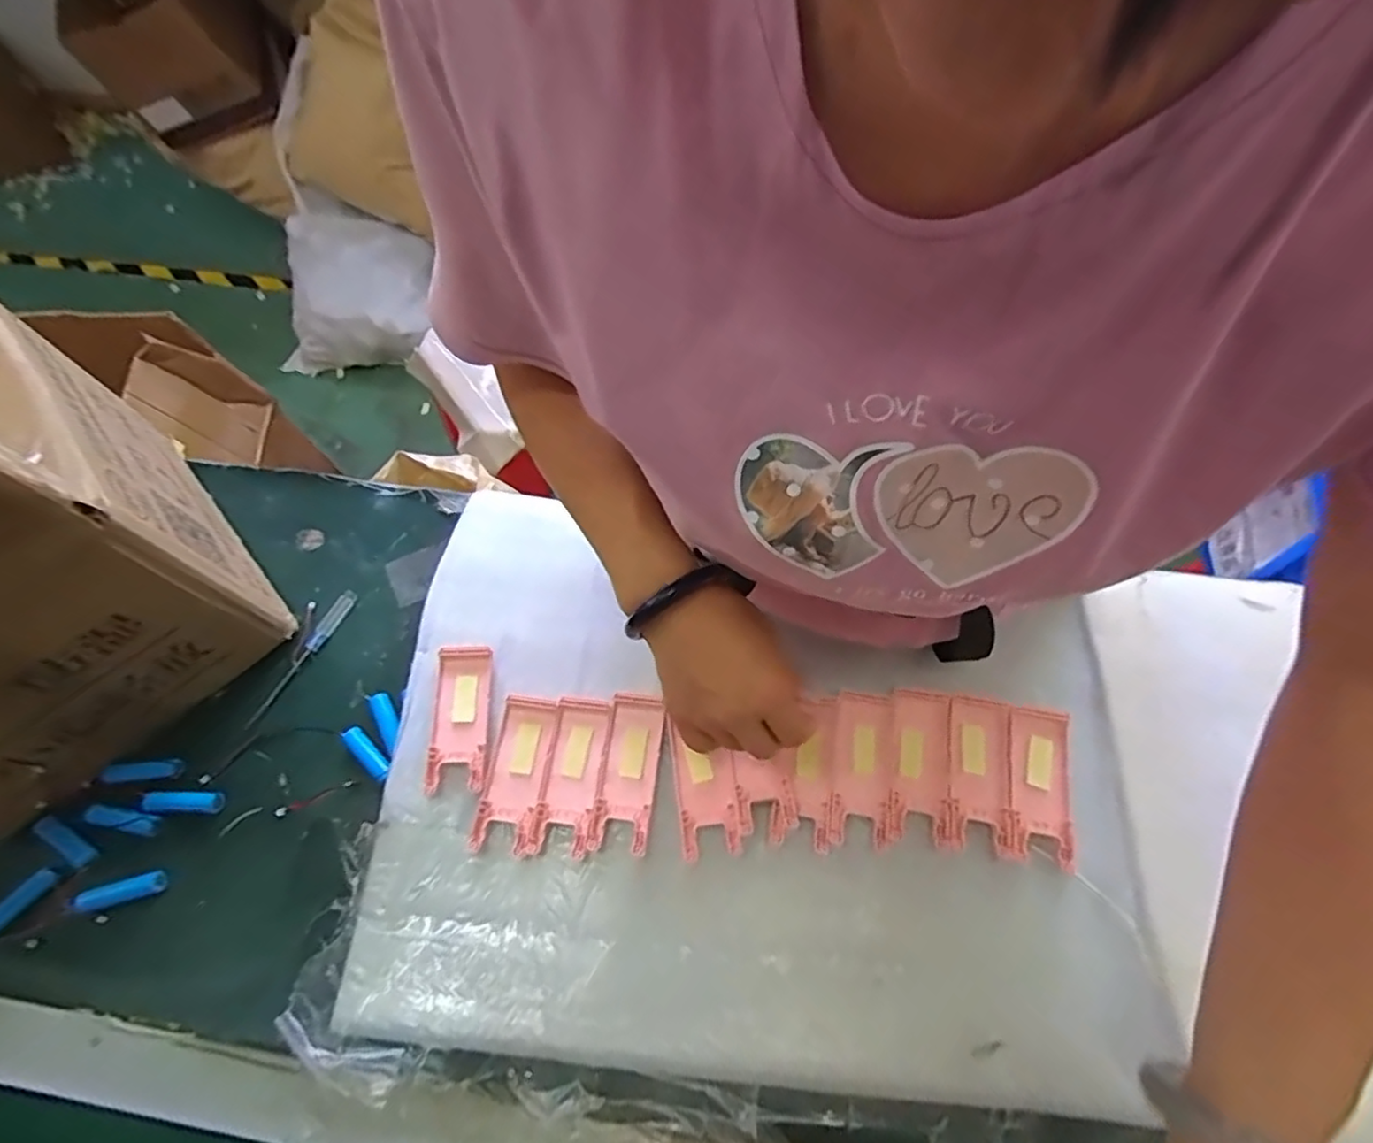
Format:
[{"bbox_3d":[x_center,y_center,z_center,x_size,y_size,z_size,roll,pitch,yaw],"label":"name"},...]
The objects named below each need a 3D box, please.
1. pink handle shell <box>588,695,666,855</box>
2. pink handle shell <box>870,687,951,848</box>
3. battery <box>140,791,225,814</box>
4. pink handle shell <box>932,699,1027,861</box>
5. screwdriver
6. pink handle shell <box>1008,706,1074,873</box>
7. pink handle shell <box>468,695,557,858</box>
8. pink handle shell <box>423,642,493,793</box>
[{"bbox_3d":[-0.041,0.137,0.446,0.040,0.007,0.101,5,65,5],"label":"pink handle shell"},{"bbox_3d":[0.157,0.136,0.446,0.040,0.004,0.109,12,66,8],"label":"pink handle shell"},{"bbox_3d":[-0.353,0.161,0.451,0.051,0.014,0.014,1,64,-4],"label":"battery"},{"bbox_3d":[0.200,0.138,0.442,0.052,0.007,0.100,9,65,6],"label":"pink handle shell"},{"bbox_3d":[-0.298,0.066,0.501,0.013,0.007,0.120,24,68,13],"label":"screwdriver"},{"bbox_3d":[0.240,0.143,0.438,0.040,0.009,0.101,10,65,7],"label":"pink handle shell"},{"bbox_3d":[-0.118,0.138,0.446,0.038,0.008,0.101,6,65,5],"label":"pink handle shell"},{"bbox_3d":[-0.163,0.103,0.462,0.038,0.014,0.103,-5,64,0],"label":"pink handle shell"}]

